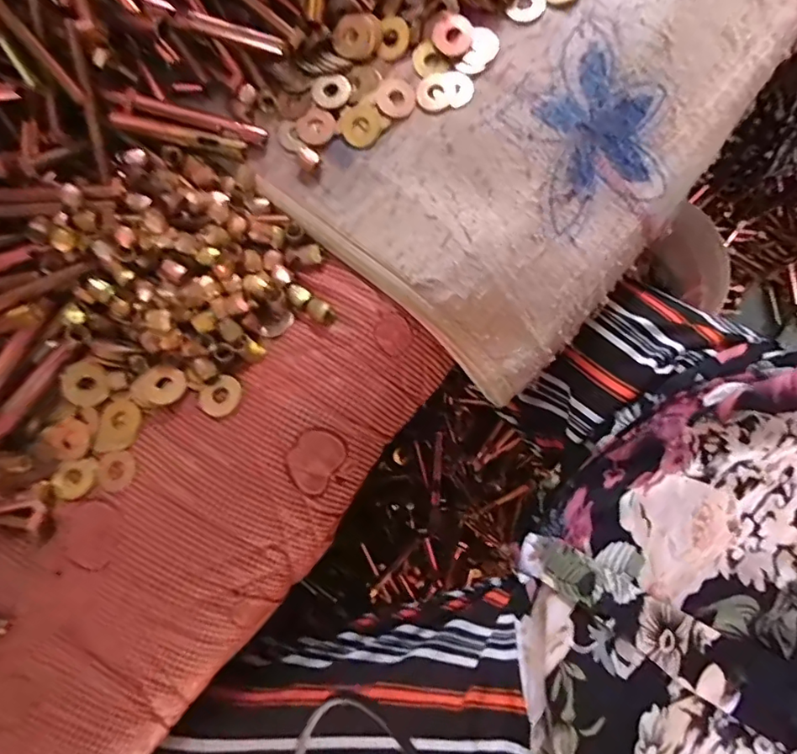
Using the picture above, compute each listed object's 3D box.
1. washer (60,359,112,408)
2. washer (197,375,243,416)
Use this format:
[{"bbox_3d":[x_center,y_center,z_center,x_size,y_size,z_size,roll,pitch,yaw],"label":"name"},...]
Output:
[{"bbox_3d":[-0.186,0.004,0.314,0.026,0.004,0.026,-1,92,-18],"label":"washer"},{"bbox_3d":[-0.104,0.010,0.308,0.024,0.004,0.024,0,73,1],"label":"washer"}]

